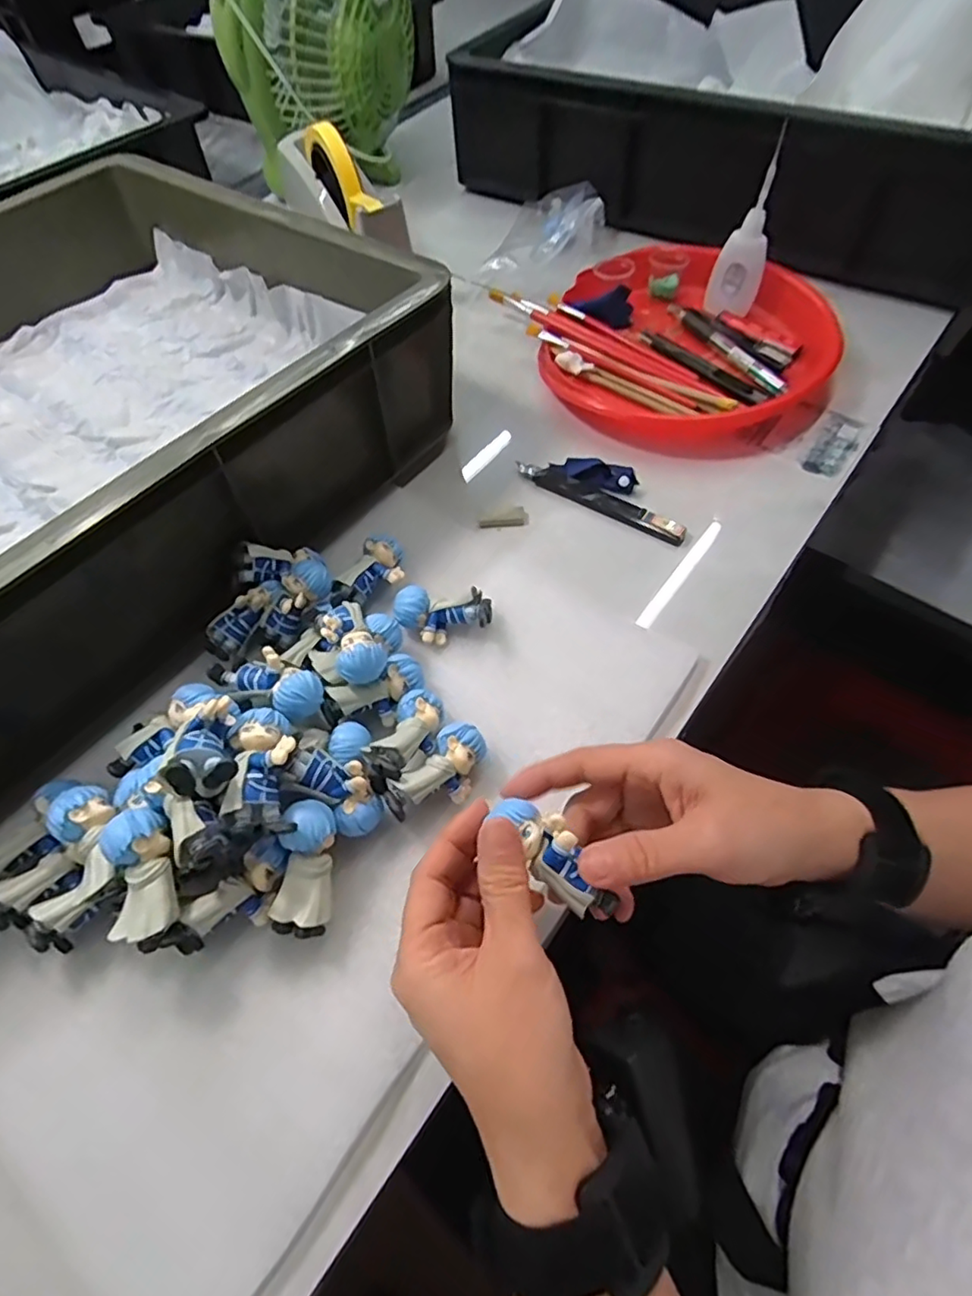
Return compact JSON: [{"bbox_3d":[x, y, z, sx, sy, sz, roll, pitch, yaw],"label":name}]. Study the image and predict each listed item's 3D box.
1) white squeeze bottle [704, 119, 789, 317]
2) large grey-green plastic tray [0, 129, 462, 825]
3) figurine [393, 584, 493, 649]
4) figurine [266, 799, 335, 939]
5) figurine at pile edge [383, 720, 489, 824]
[{"bbox_3d":[0.227,-0.360,0.517,0.047,0.105,0.052,16,60,14],"label":"white squeeze bottle"},{"bbox_3d":[-0.381,-0.139,0.399,0.452,0.112,0.592,33,66,21],"label":"large grey-green plastic tray"},{"bbox_3d":[-0.028,-0.022,0.381,0.062,0.026,0.031,-3,59,2],"label":"figurine"},{"bbox_3d":[-0.089,0.107,0.289,0.024,0.027,0.062,2,79,1],"label":"figurine"},{"bbox_3d":[-0.027,0.069,0.325,0.062,0.035,0.034,-33,62,-16],"label":"figurine at pile edge"}]

